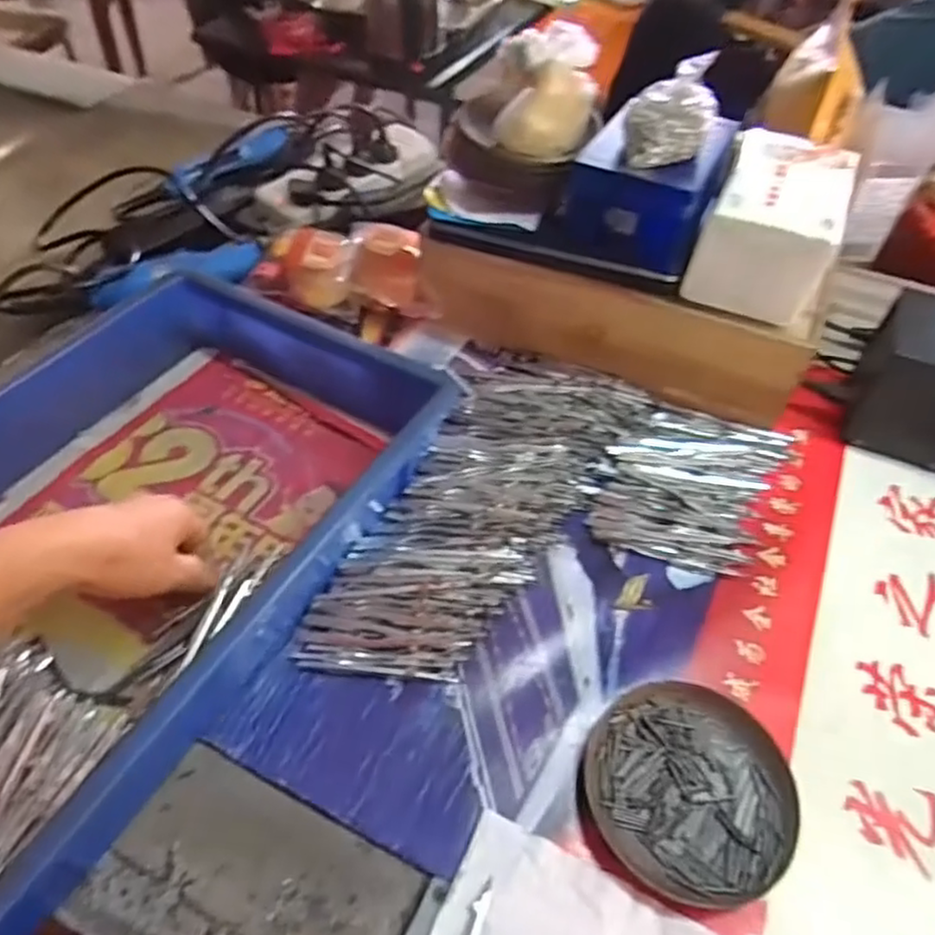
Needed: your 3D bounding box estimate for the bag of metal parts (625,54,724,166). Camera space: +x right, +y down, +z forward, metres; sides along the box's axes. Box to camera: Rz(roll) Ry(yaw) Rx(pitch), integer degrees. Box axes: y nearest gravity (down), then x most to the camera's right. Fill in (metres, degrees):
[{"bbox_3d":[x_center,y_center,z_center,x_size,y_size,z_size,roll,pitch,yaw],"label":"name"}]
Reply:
[{"bbox_3d":[0.145,-0.252,0.482,0.058,0.046,0.077,13,52,10],"label":"bag of metal parts"}]

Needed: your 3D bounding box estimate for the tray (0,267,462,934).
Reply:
[{"bbox_3d":[-0.233,0.039,0.450,0.276,0.087,0.416,24,54,18],"label":"tray"}]

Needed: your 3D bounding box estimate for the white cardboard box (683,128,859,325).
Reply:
[{"bbox_3d":[0.239,-0.192,0.530,0.089,0.082,0.134,21,53,16],"label":"white cardboard box"}]

